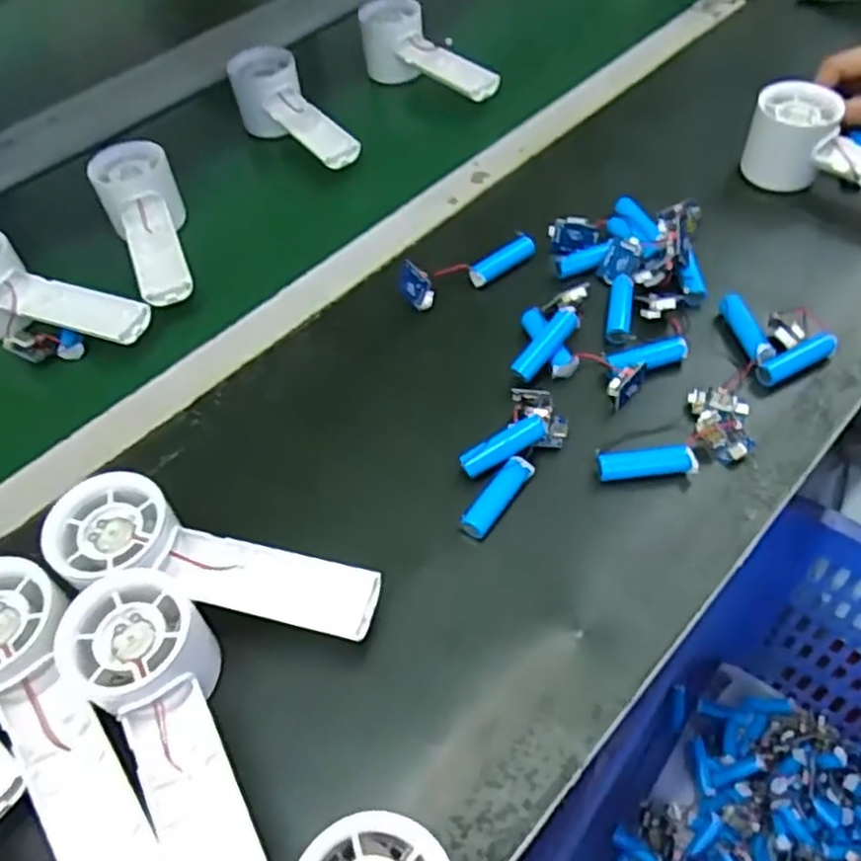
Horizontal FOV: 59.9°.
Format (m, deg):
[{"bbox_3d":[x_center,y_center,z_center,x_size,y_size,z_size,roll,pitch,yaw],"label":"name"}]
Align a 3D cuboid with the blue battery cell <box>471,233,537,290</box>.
[{"bbox_3d":[0.051,-0.119,0.524,0.053,0.018,0.015,-34,59,-20],"label":"blue battery cell"}]

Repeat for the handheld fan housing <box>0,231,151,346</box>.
[{"bbox_3d":[-0.265,-0.089,0.500,0.153,0.053,0.059,19,57,17],"label":"handheld fan housing"}]

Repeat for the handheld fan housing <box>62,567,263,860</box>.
[{"bbox_3d":[-0.109,0.138,0.323,0.059,0.052,0.160,-23,69,-15],"label":"handheld fan housing"}]

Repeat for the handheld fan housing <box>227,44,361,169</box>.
[{"bbox_3d":[-0.117,-0.269,0.634,0.055,0.052,0.154,-28,57,-17],"label":"handheld fan housing"}]

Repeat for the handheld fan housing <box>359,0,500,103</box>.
[{"bbox_3d":[-0.002,-0.341,0.683,0.162,0.062,0.061,37,64,27],"label":"handheld fan housing"}]

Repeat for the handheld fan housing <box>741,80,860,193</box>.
[{"bbox_3d":[0.301,-0.187,0.530,0.157,0.061,0.052,34,63,25],"label":"handheld fan housing"}]

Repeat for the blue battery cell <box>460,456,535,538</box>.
[{"bbox_3d":[0.036,0.036,0.406,0.014,0.015,0.049,33,62,24],"label":"blue battery cell"}]

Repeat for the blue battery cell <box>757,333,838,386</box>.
[{"bbox_3d":[0.221,-0.043,0.450,0.052,0.015,0.012,-22,55,-12],"label":"blue battery cell"}]

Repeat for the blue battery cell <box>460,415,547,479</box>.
[{"bbox_3d":[0.041,0.009,0.418,0.050,0.011,0.014,-31,52,5],"label":"blue battery cell"}]

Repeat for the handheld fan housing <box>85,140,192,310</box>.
[{"bbox_3d":[-0.208,-0.154,0.547,0.058,0.047,0.162,-20,55,-11],"label":"handheld fan housing"}]

